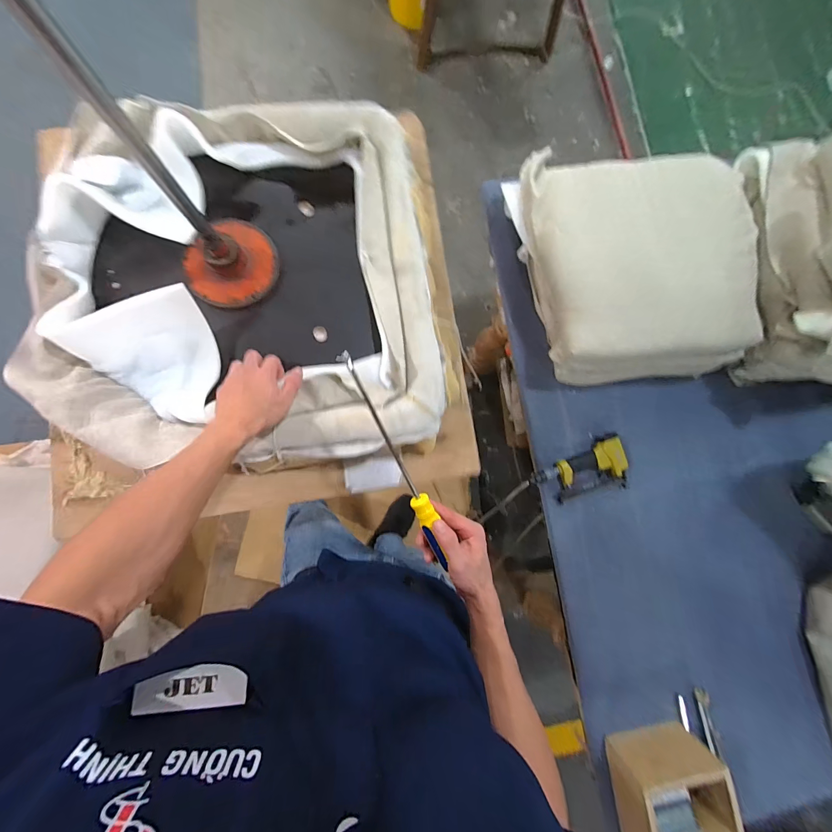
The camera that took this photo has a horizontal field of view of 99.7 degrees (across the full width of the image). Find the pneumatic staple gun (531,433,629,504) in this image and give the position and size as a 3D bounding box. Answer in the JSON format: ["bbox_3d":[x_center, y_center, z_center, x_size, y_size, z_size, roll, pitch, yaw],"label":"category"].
[{"bbox_3d":[0.414,0.136,0.890,0.231,0.058,0.139,-13,83,-6],"label":"pneumatic staple gun"}]

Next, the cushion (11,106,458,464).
[{"bbox_3d":[-0.253,-0.214,0.526,0.564,0.096,0.565,-8,83,-5],"label":"cushion"}]

